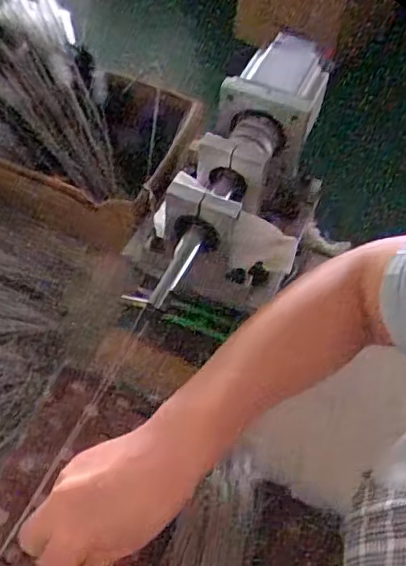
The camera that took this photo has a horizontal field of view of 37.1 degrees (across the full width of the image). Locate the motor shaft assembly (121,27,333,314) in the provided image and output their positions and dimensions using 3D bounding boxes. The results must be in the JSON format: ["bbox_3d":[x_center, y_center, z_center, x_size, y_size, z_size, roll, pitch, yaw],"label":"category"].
[{"bbox_3d":[0.039,-0.094,0.562,0.128,0.122,0.300,18,53,9],"label":"motor shaft assembly"}]

